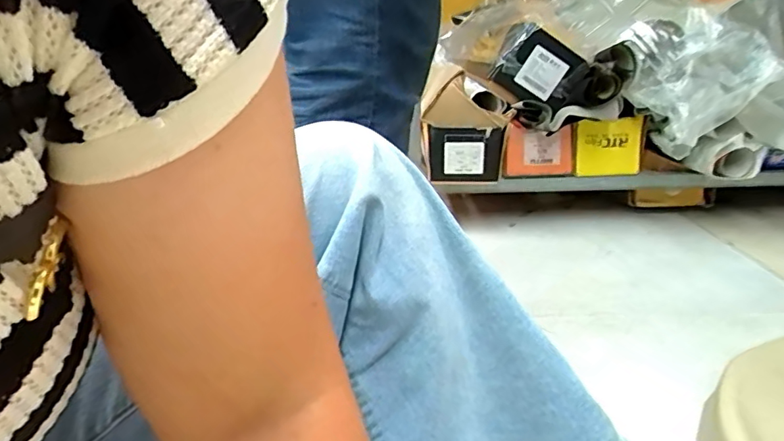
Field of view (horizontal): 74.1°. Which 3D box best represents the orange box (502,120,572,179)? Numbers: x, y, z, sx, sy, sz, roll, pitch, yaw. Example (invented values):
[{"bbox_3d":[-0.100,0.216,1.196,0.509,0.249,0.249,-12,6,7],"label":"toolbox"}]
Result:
[{"bbox_3d":[0.379,-0.182,1.345,0.183,0.139,0.060,-2,19,4],"label":"orange box"}]

